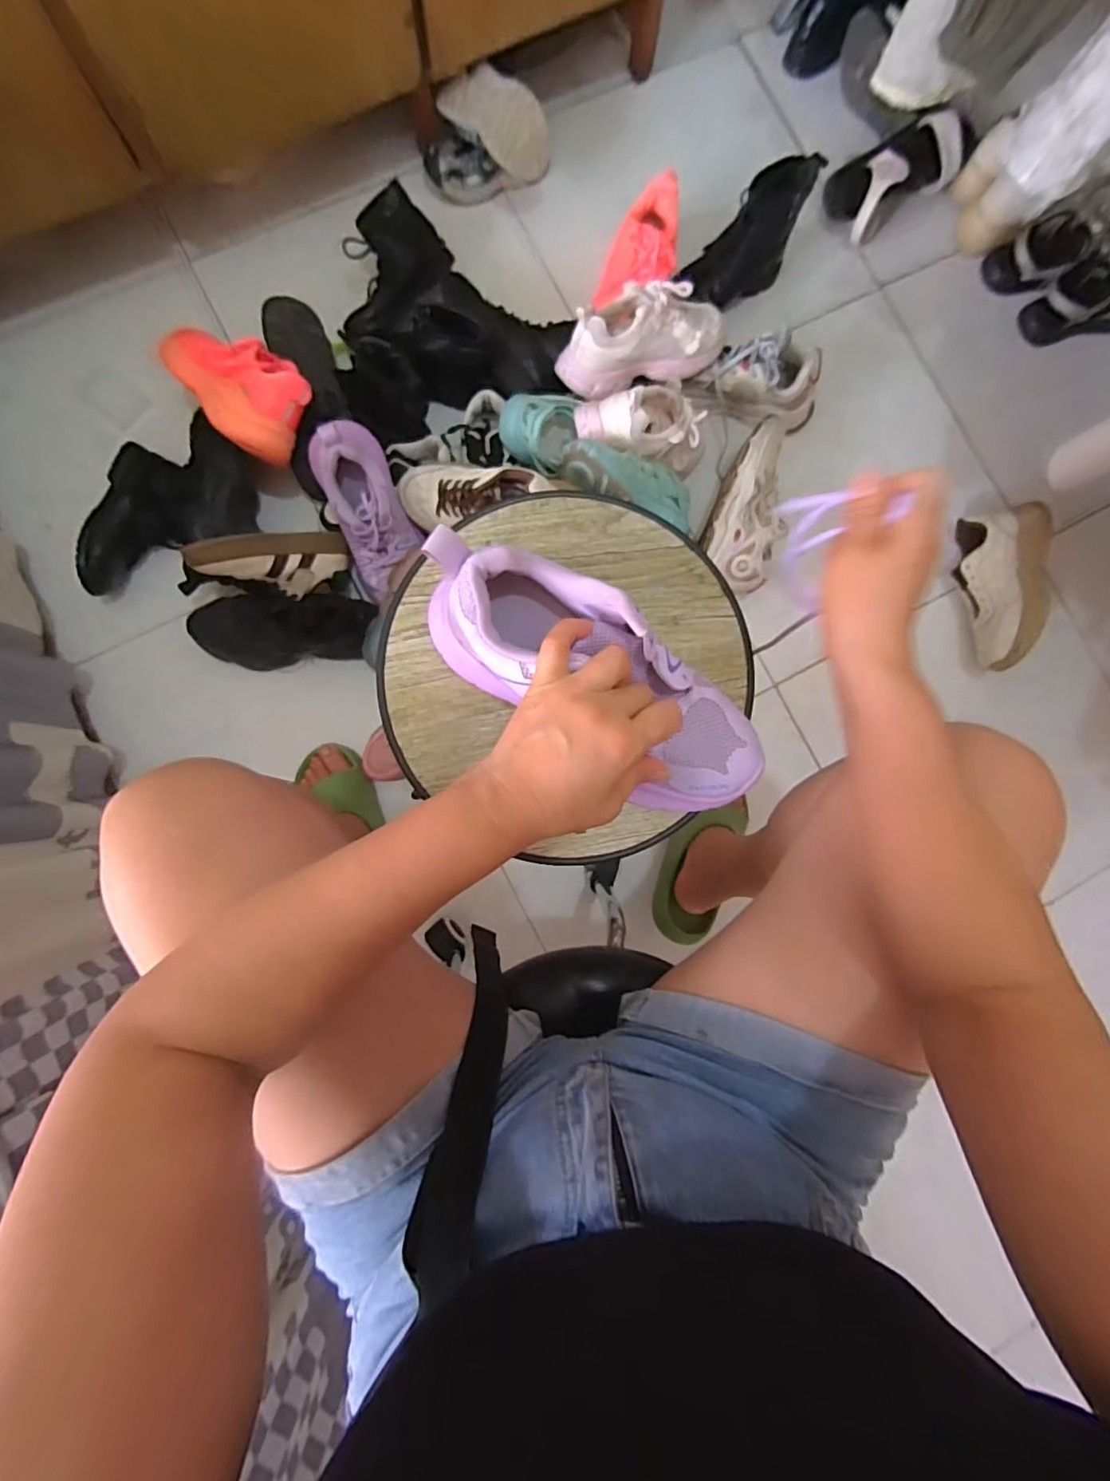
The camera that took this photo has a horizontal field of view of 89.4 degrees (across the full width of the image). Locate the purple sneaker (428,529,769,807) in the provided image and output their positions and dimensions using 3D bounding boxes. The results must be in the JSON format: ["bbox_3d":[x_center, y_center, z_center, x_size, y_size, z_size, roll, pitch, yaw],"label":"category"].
[{"bbox_3d":[0.026,-0.037,0.368,0.244,0.089,0.081,36,84,-7],"label":"purple sneaker"}]

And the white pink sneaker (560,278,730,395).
[{"bbox_3d":[0.125,-0.546,0.758,0.245,0.084,0.095,-17,87,-5],"label":"white pink sneaker"}]

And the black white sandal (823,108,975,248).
[{"bbox_3d":[0.545,-0.903,0.891,0.210,0.091,0.101,-33,88,-6],"label":"black white sandal"}]

